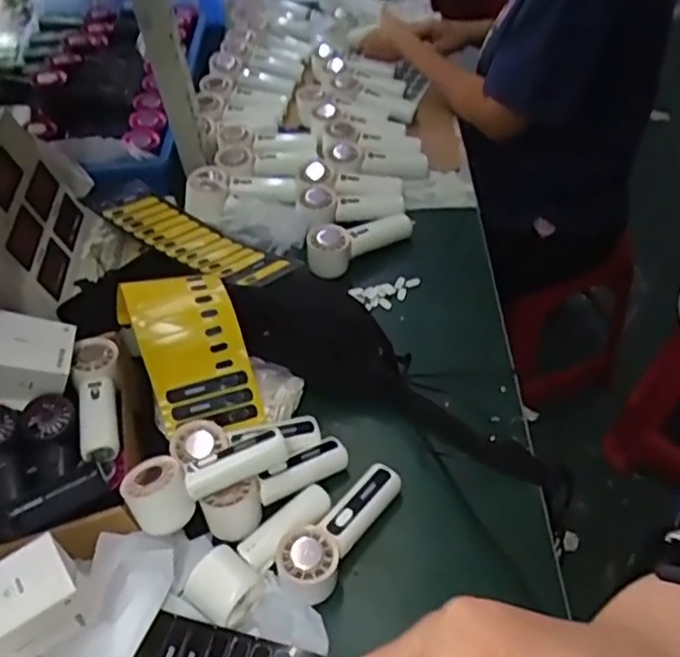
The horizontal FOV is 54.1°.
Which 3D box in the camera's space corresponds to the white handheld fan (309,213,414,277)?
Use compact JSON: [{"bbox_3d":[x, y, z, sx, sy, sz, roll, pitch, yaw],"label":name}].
[{"bbox_3d":[0.022,-0.135,0.931,0.173,0.048,0.064,-34,54,-23],"label":"white handheld fan"}]

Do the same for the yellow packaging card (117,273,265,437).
[{"bbox_3d":[-0.166,0.028,0.747,0.114,0.025,0.182,-16,90,-6],"label":"yellow packaging card"}]

